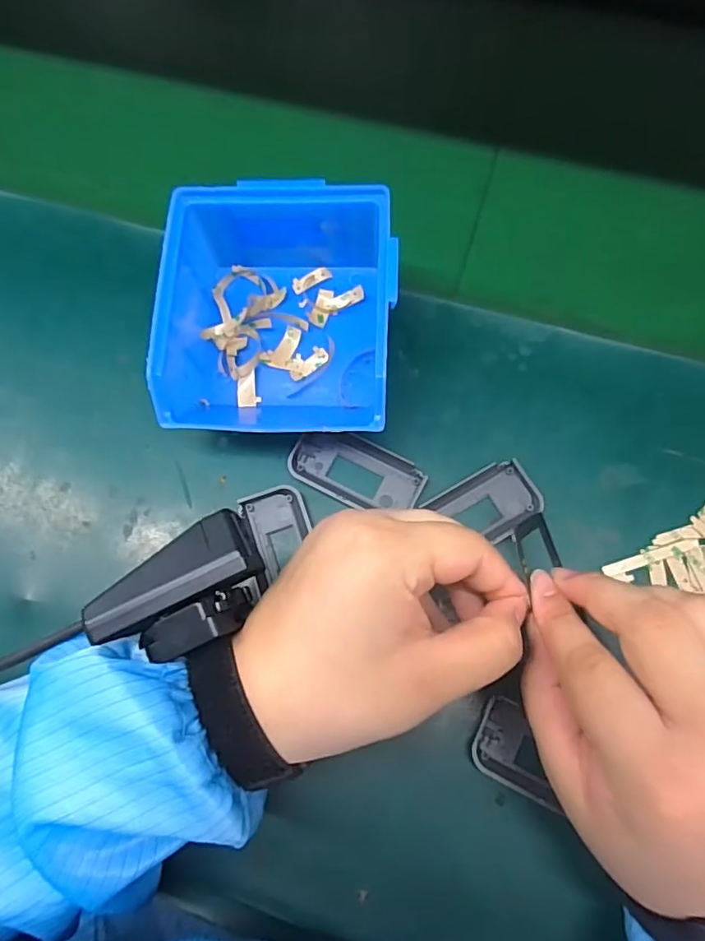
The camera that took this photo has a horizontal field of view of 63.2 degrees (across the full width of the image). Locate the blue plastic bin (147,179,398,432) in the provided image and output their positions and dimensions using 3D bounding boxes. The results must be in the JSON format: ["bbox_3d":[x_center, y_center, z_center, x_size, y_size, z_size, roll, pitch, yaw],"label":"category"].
[{"bbox_3d":[-0.039,-0.088,0.327,0.121,0.070,0.128,0,71,3],"label":"blue plastic bin"}]

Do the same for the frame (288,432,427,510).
[{"bbox_3d":[0.002,0.001,0.328,0.075,0.005,0.037,26,74,11],"label":"frame"}]

